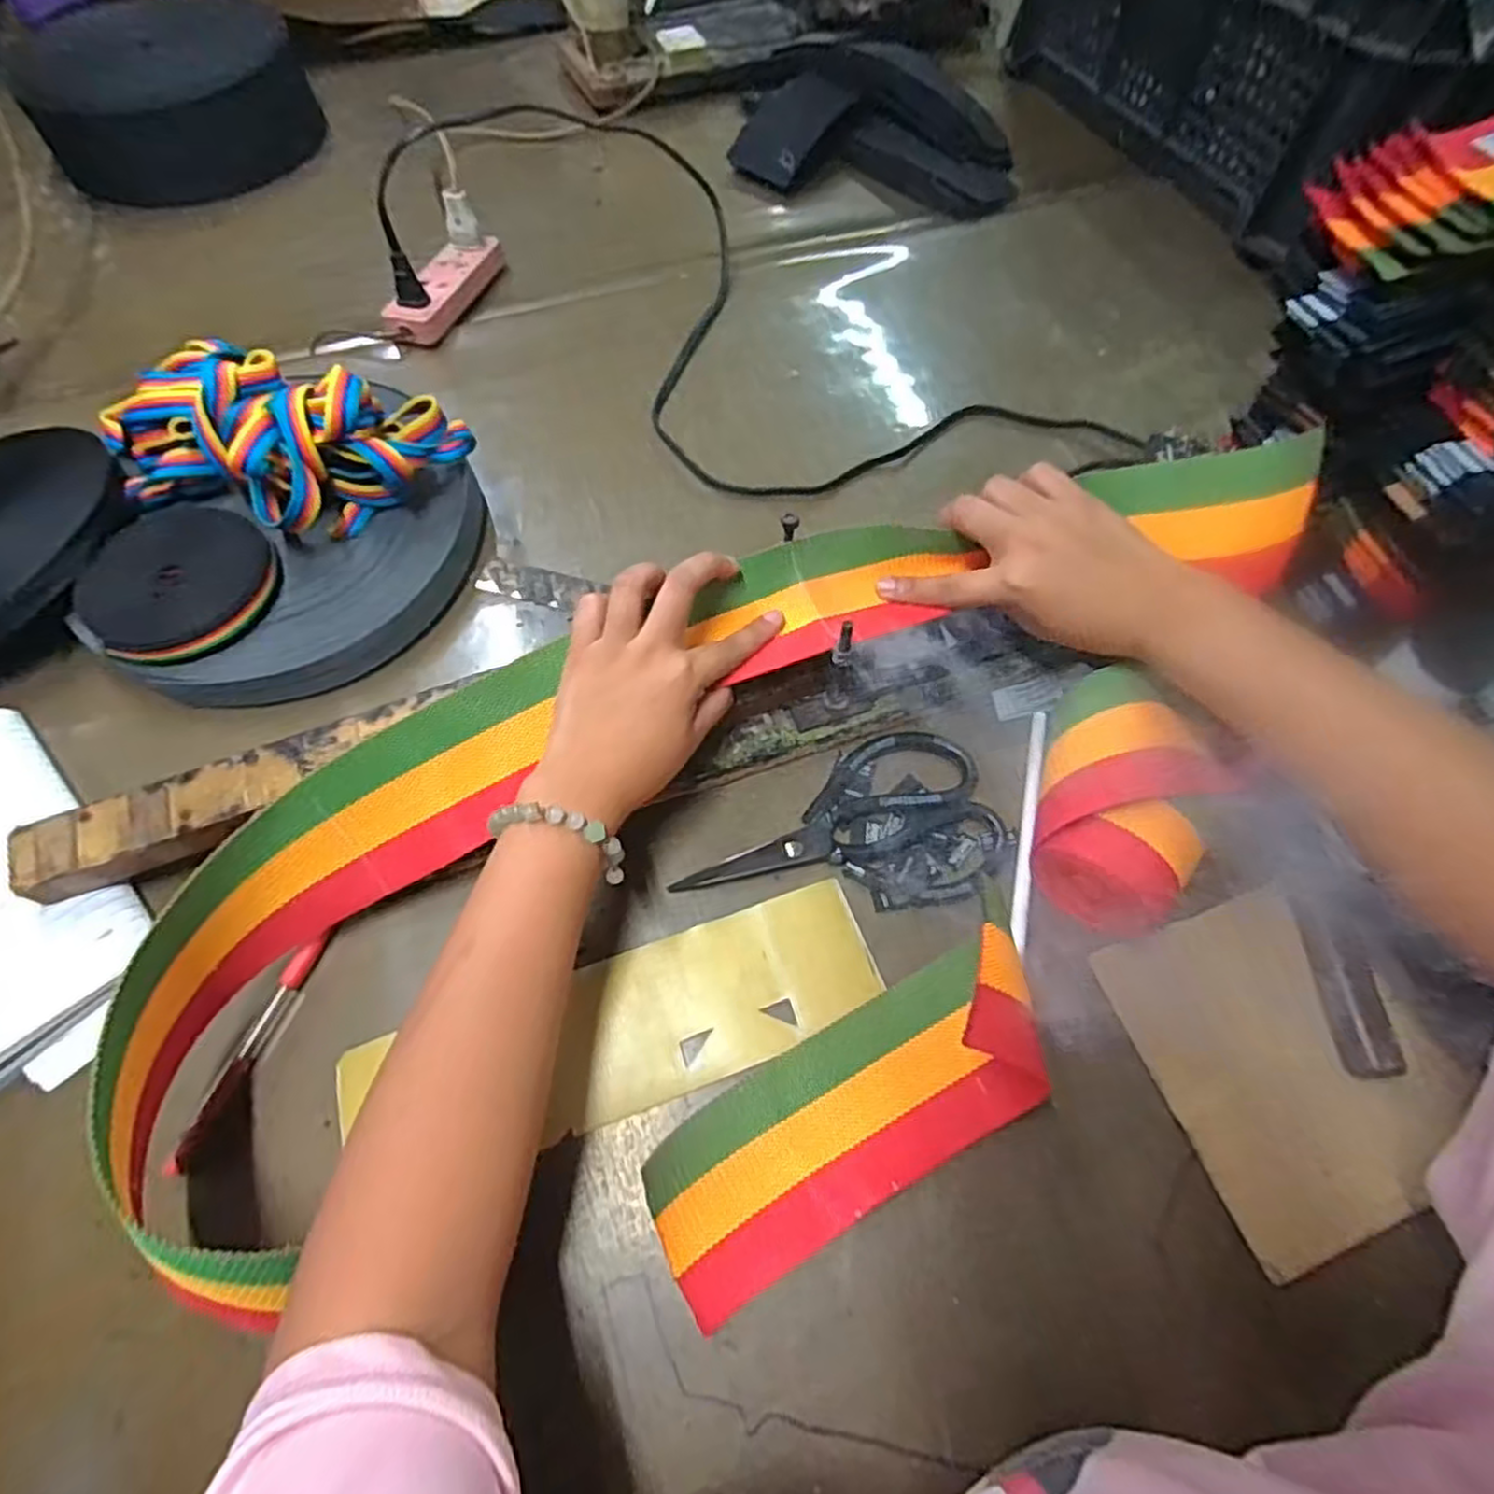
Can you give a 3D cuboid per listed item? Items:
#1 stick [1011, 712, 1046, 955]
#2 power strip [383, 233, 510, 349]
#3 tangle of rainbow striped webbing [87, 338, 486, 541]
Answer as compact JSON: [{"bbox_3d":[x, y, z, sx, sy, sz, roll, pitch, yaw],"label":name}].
[{"bbox_3d":[0.165,0.043,0.433,0.008,0.005,0.150,13,64,6],"label":"stick"},{"bbox_3d":[-0.257,-0.396,0.635,0.047,0.022,0.145,16,64,7],"label":"power strip"},{"bbox_3d":[-0.313,-0.199,0.470,0.239,0.076,0.098,14,64,6],"label":"tangle of rainbow striped webbing"}]

